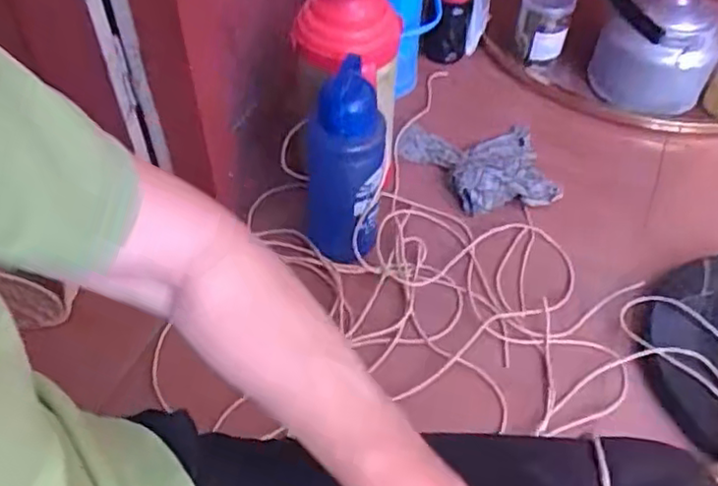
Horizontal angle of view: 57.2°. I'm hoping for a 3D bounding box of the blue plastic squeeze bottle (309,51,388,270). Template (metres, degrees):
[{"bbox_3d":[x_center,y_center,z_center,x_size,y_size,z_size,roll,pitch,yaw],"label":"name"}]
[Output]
[{"bbox_3d":[-0.022,-0.094,0.938,0.111,0.317,0.086,-6,52,-7],"label":"blue plastic squeeze bottle"}]

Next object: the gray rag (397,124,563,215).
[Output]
[{"bbox_3d":[0.214,-0.138,1.166,0.242,0.043,0.200,-10,52,-10],"label":"gray rag"}]

